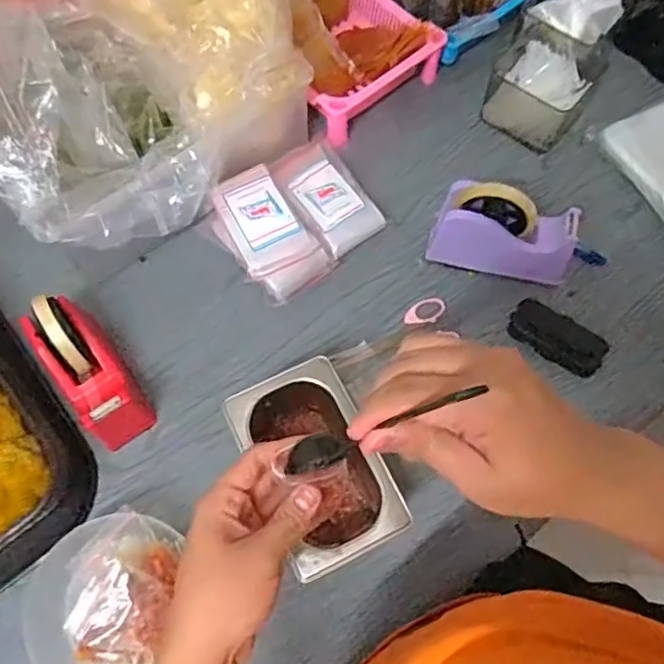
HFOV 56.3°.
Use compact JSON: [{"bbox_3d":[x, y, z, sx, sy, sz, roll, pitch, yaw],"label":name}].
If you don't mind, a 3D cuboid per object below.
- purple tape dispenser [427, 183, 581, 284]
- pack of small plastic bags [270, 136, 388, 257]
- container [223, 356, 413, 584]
[{"bbox_3d":[0.194,-0.111,0.697,0.150,0.097,0.060,16,68,6],"label":"purple tape dispenser"},{"bbox_3d":[-0.009,-0.164,0.744,0.087,0.024,0.144,-30,71,-13],"label":"pack of small plastic bags"},{"bbox_3d":[-0.016,0.130,0.593,0.108,0.085,0.177,-25,69,-11],"label":"container"}]

